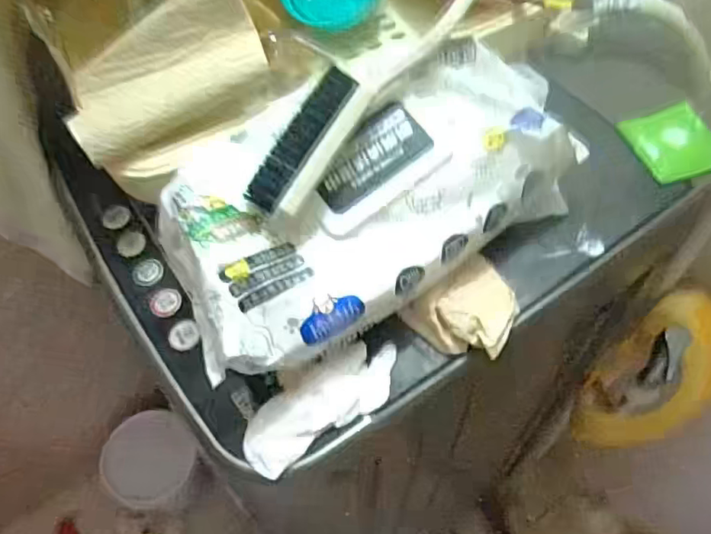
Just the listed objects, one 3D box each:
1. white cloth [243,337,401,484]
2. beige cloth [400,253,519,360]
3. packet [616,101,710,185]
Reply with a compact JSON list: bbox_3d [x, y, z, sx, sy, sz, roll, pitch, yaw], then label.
[{"bbox_3d":[-0.022,0.085,0.373,0.107,0.024,0.045,-28,61,-18],"label":"white cloth"},{"bbox_3d":[0.077,0.028,0.390,0.069,0.019,0.063,-39,65,-24],"label":"beige cloth"},{"bbox_3d":[0.249,-0.099,0.457,0.066,0.012,0.069,-11,57,-9],"label":"packet"}]

